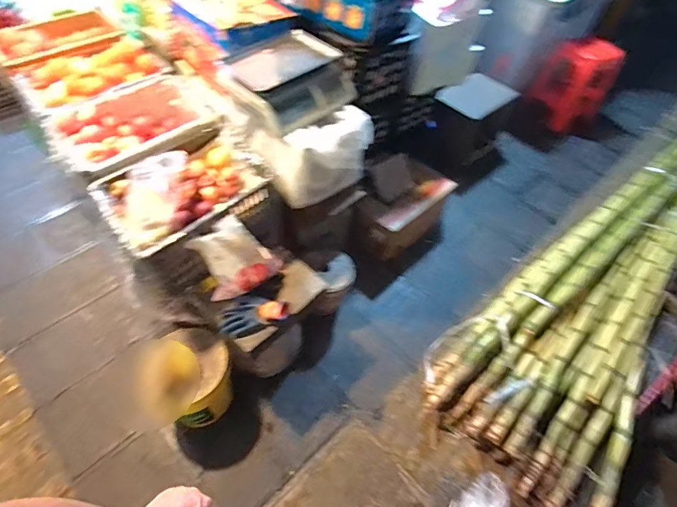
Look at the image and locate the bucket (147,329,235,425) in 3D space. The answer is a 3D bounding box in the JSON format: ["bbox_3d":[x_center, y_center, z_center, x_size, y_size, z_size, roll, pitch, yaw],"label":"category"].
[{"bbox_3d":[-0.481,0.412,1.383,0.235,0.302,0.237,3,52,-3],"label":"bucket"}]

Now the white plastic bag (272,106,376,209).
[{"bbox_3d":[-0.054,-0.319,1.446,0.346,0.239,0.164,-23,58,-21],"label":"white plastic bag"}]

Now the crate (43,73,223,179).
[{"bbox_3d":[-0.710,-0.426,1.563,0.412,0.192,0.575,40,59,23],"label":"crate"}]

